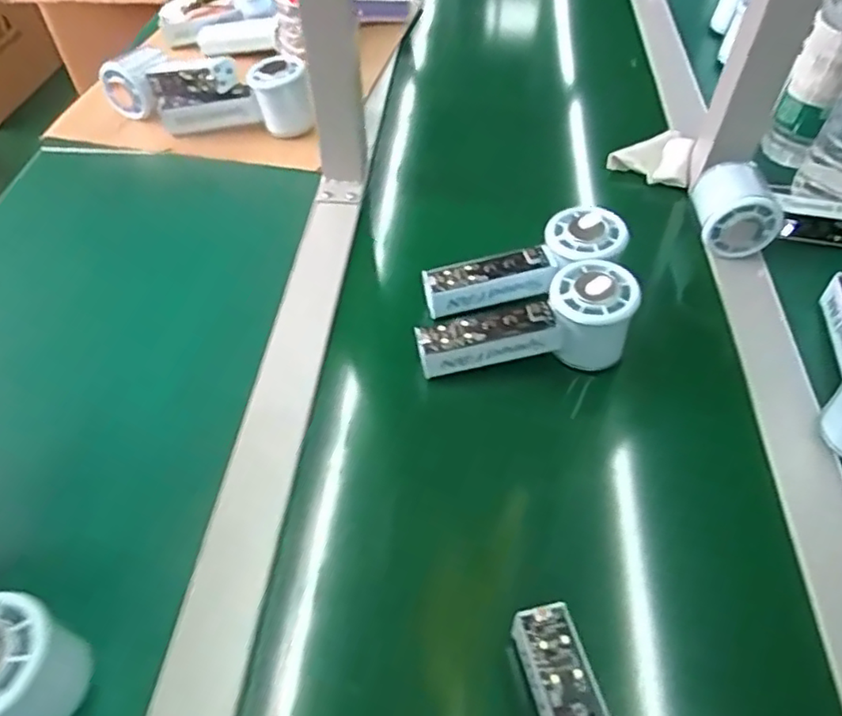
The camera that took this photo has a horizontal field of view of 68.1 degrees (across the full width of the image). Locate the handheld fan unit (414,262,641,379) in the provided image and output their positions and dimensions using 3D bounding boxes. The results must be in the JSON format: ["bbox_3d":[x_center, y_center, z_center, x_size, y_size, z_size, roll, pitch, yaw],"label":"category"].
[{"bbox_3d":[0.070,-0.026,0.431,0.141,0.060,0.049,-2,50,-1],"label":"handheld fan unit"}]

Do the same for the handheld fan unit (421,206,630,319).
[{"bbox_3d":[0.076,-0.068,0.461,0.150,0.041,0.045,-22,52,5],"label":"handheld fan unit"}]

